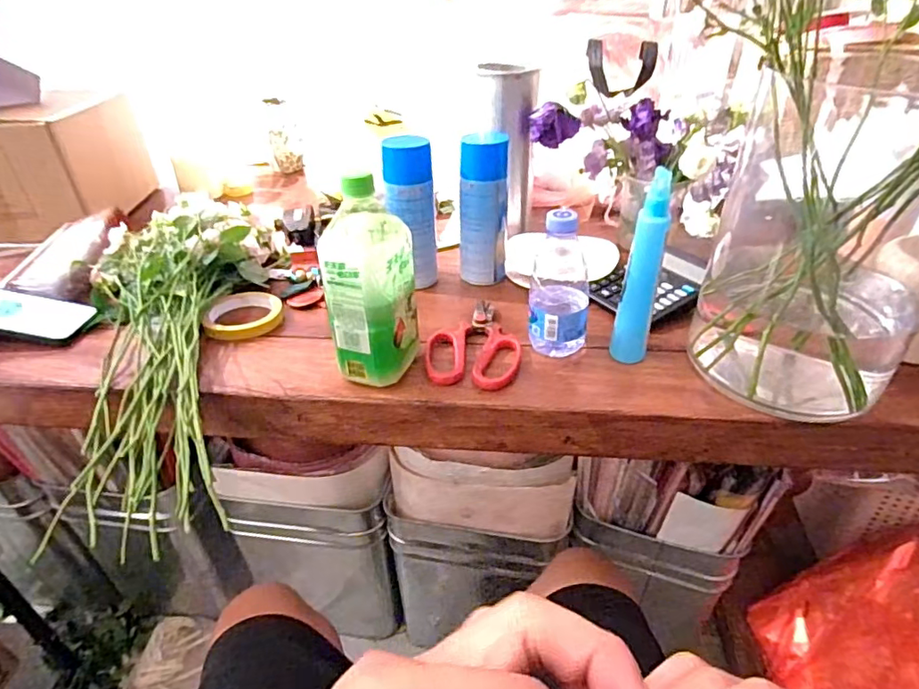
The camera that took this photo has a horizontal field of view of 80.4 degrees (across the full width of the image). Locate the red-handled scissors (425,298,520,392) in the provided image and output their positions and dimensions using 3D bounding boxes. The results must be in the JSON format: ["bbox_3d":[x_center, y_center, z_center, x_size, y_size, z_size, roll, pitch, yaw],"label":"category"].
[{"bbox_3d":[0.020,-0.003,0.633,0.107,0.013,0.153,7,37,11],"label":"red-handled scissors"}]

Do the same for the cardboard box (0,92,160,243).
[{"bbox_3d":[-0.742,-0.314,0.930,0.295,0.172,0.225,-6,37,-6],"label":"cardboard box"}]

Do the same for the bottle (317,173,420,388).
[{"bbox_3d":[-0.089,-0.052,0.547,0.074,0.210,0.072,9,38,14],"label":"bottle"}]

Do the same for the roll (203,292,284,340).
[{"bbox_3d":[-0.267,-0.037,0.678,0.088,0.018,0.082,-1,36,1],"label":"roll"}]

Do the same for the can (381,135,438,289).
[{"bbox_3d":[-0.062,-0.166,0.708,0.062,0.185,0.055,-3,37,-2],"label":"can"}]

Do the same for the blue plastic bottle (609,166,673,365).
[{"bbox_3d":[0.190,-0.070,0.562,0.039,0.205,0.028,12,39,17],"label":"blue plastic bottle"}]

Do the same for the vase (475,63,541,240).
[{"bbox_3d":[0.071,-0.293,0.832,0.087,0.232,0.073,6,37,10],"label":"vase"}]

